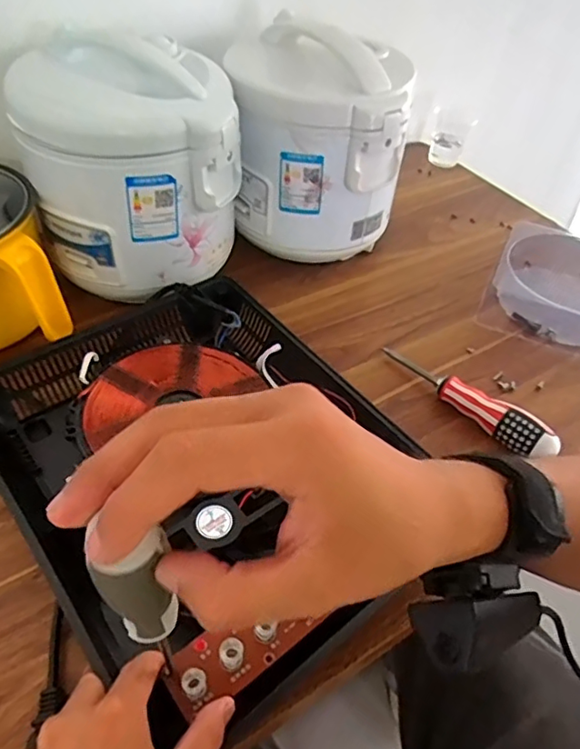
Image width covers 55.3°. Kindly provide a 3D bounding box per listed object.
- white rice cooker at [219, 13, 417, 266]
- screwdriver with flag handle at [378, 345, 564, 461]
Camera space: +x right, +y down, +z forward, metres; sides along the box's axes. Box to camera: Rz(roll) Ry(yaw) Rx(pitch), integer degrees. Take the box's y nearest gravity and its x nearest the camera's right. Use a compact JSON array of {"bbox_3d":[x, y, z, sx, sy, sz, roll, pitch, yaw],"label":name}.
[{"bbox_3d":[0.033,-0.273,0.664,0.195,0.228,0.209,6,46,1],"label":"white rice cooker"},{"bbox_3d":[0.164,0.024,0.525,0.181,0.037,0.027,36,53,26],"label":"screwdriver with flag handle"}]

